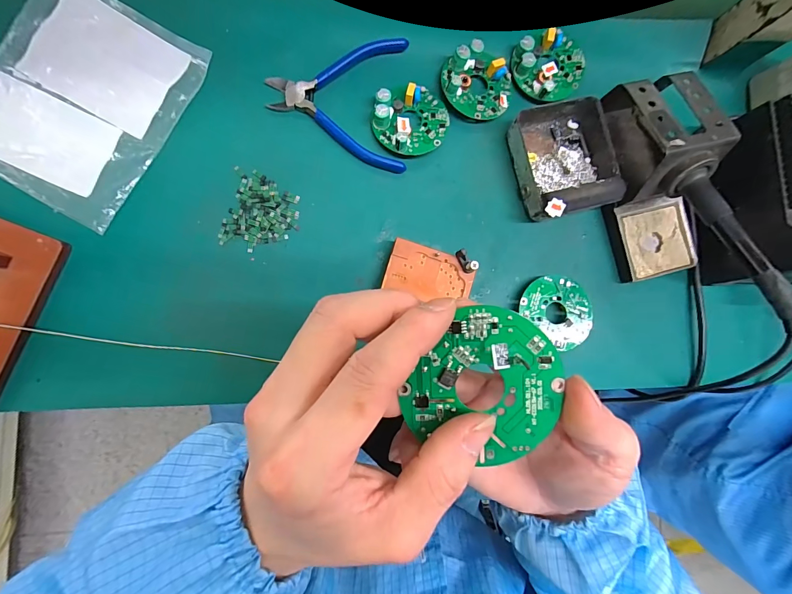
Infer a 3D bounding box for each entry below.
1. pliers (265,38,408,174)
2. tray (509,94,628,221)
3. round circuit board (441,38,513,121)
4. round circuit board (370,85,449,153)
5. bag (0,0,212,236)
[{"bbox_3d":[-0.047,-0.161,0.293,0.111,0.008,0.109,0,90,-7],"label":"pliers"},{"bbox_3d":[0.147,-0.120,0.304,0.081,0.035,0.094,-14,91,-7],"label":"tray"},{"bbox_3d":[0.070,-0.184,0.304,0.062,0.012,0.057,0,90,-7],"label":"round circuit board"},{"bbox_3d":[0.014,-0.149,0.295,0.064,0.019,0.056,-8,91,-7],"label":"round circuit board"},{"bbox_3d":[-0.237,-0.150,0.267,0.127,0.007,0.158,30,86,-6],"label":"bag"}]

